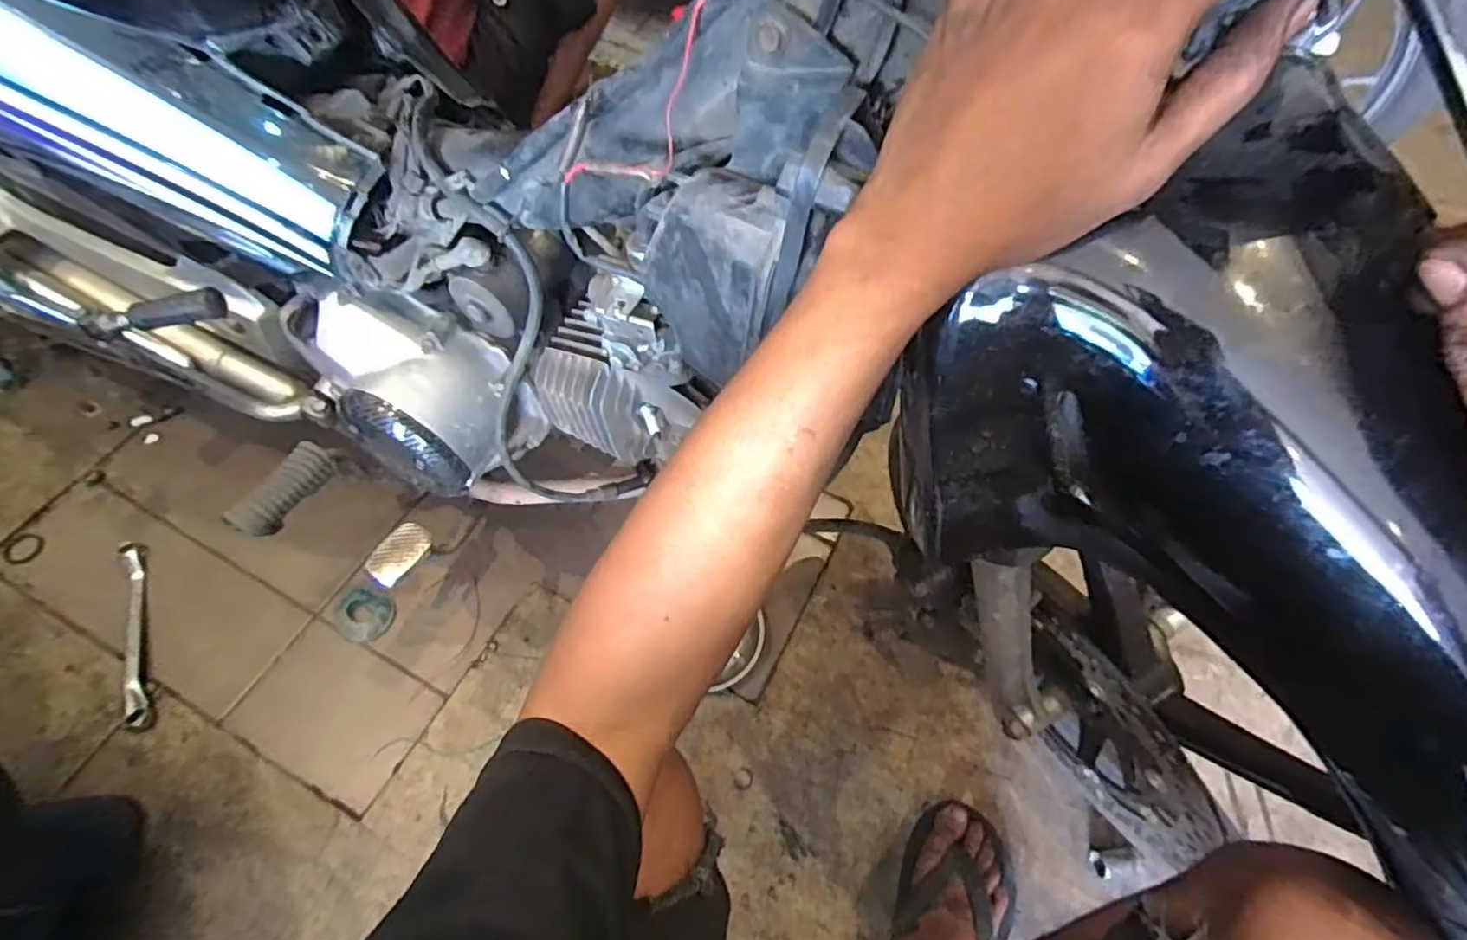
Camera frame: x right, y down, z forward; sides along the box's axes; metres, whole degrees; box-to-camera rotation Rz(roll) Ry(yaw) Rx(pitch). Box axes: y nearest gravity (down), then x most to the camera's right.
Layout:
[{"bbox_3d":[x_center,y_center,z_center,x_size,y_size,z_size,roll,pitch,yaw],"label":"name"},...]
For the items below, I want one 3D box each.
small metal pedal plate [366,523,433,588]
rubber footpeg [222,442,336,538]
[{"bbox_3d":[-0.278,0.068,0.548,0.031,0.011,0.053,30,64,14],"label":"small metal pedal plate"},{"bbox_3d":[-0.376,0.017,0.554,0.032,0.032,0.087,21,62,9],"label":"rubber footpeg"}]

